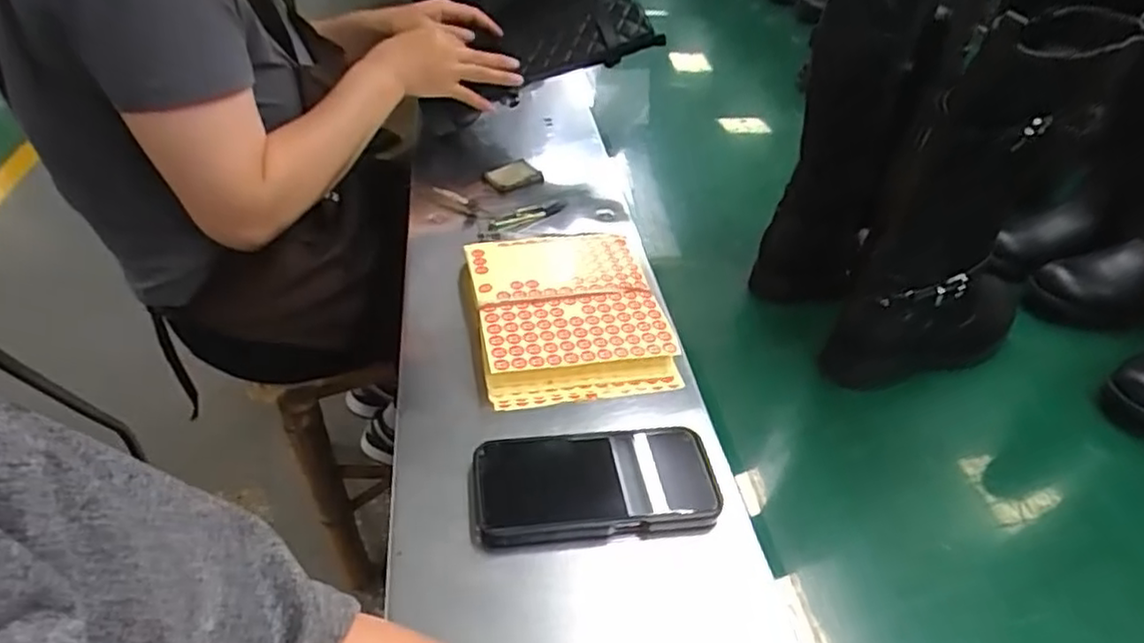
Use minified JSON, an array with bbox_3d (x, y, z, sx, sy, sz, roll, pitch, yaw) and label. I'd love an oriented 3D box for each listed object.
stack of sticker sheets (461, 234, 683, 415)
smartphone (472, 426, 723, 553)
[{"bbox_3d":[-0.005,-0.012,0.617,0.160,0.031,0.193,-6,42,-10],"label":"stack of sticker sheets"},{"bbox_3d":[0.016,0.114,0.481,0.165,0.019,0.080,-4,41,-8],"label":"smartphone"}]

